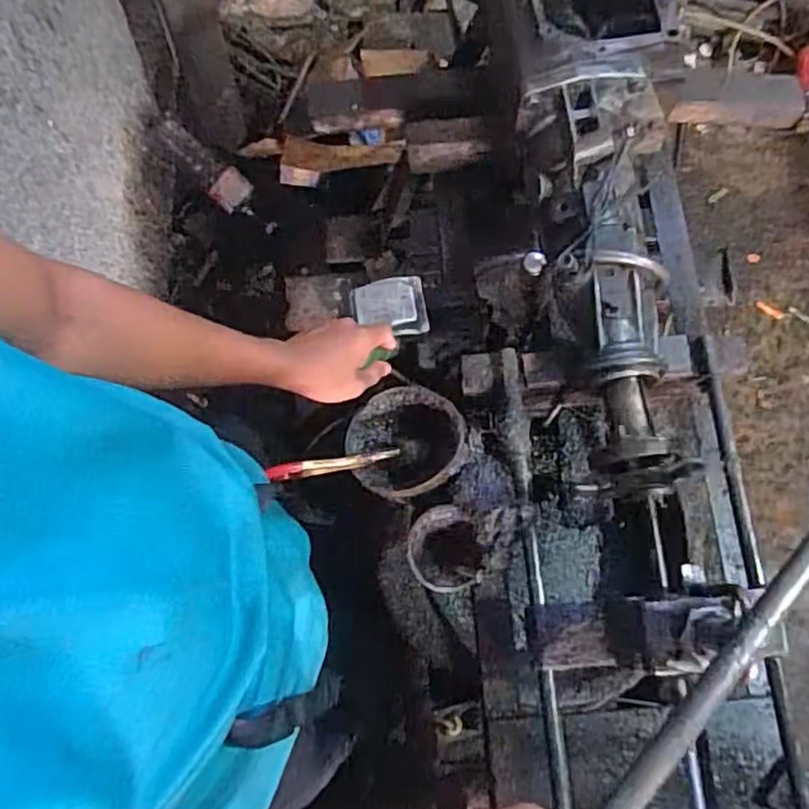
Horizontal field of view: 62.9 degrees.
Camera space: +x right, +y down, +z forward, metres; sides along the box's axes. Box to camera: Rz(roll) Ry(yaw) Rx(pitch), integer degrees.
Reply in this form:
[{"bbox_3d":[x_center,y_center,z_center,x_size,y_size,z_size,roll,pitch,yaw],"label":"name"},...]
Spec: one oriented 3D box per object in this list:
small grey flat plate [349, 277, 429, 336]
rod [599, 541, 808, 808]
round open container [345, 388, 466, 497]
[{"bbox_3d":[-0.018,-0.115,0.779,0.087,0.023,0.070,-7,72,0],"label":"small grey flat plate"},{"bbox_3d":[0.244,0.122,0.425,0.018,0.017,0.402,41,81,11],"label":"rod"},{"bbox_3d":[-0.001,0.041,0.711,0.120,0.059,0.110,-1,73,2],"label":"round open container"}]

